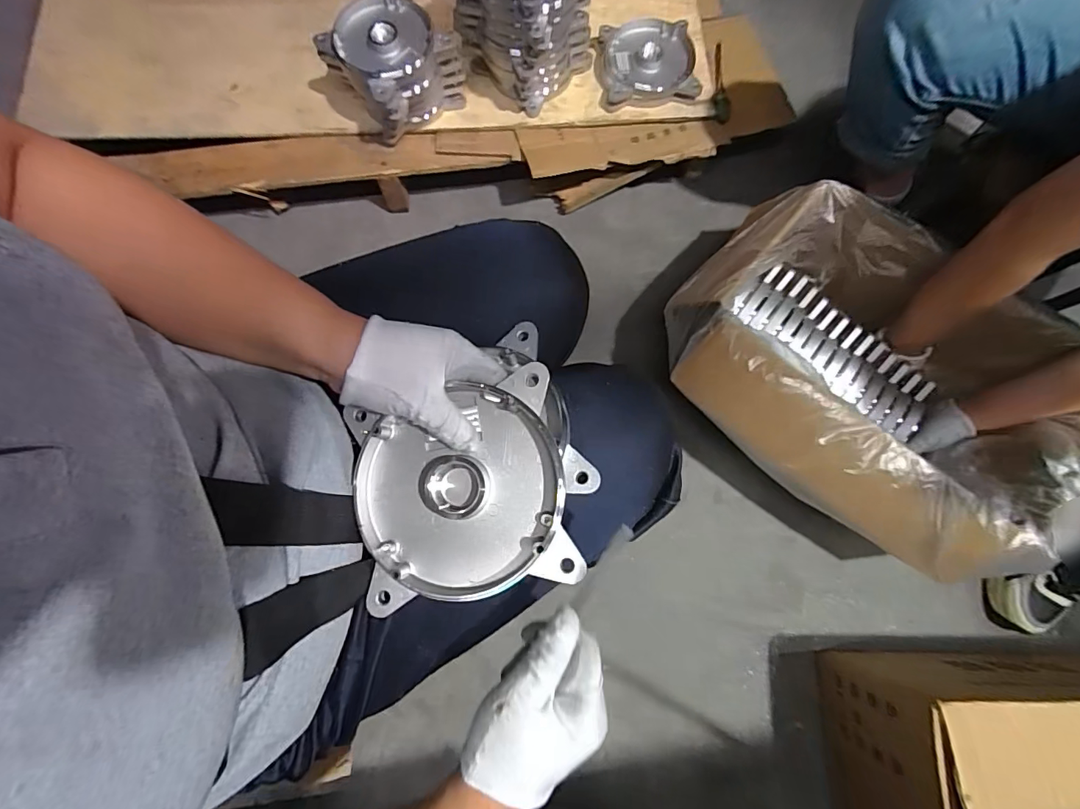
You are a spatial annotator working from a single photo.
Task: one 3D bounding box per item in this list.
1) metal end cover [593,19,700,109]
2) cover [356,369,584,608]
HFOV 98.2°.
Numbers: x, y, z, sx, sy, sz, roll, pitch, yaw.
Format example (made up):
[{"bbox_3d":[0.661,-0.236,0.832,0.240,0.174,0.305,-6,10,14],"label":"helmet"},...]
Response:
[{"bbox_3d":[0.165,-0.526,0.722,0.148,0.044,0.136,-1,78,-1],"label":"metal end cover"},{"bbox_3d":[-0.053,0.057,0.311,0.137,0.030,0.135,-12,78,-3],"label":"cover"}]

